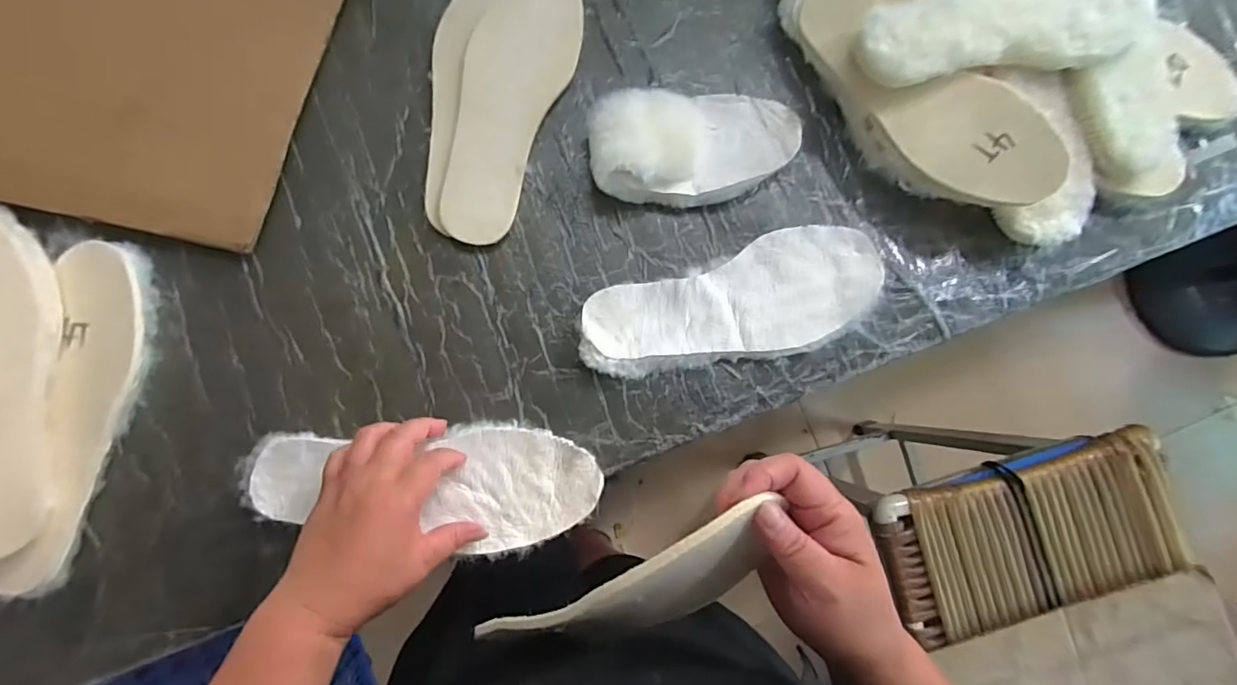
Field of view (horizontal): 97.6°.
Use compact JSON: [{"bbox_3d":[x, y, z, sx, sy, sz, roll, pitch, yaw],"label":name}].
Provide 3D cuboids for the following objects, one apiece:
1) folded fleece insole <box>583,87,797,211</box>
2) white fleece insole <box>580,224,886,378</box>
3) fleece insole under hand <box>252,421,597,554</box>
[{"bbox_3d":[0.068,-0.171,0.468,0.182,0.046,0.095,-6,87,-6],"label":"folded fleece insole"},{"bbox_3d":[0.099,-0.029,0.459,0.259,0.023,0.098,-19,88,-7],"label":"white fleece insole"},{"bbox_3d":[-0.150,0.112,0.427,0.266,0.018,0.093,3,86,-4],"label":"fleece insole under hand"}]

